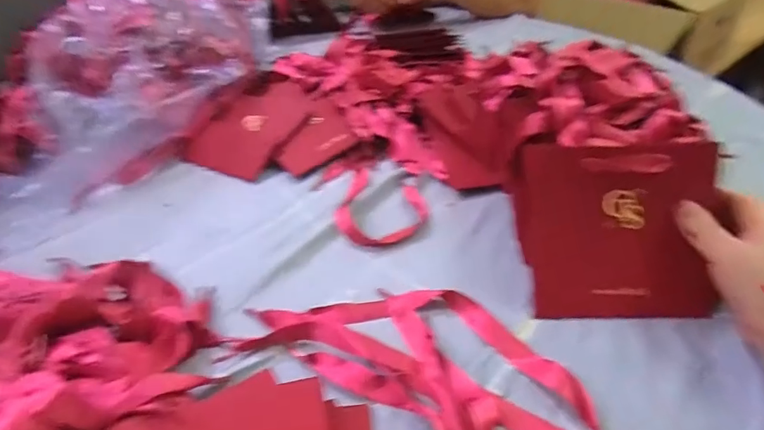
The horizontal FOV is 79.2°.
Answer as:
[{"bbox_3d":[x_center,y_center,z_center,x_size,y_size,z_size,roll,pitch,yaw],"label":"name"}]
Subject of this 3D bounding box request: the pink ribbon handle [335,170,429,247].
[{"bbox_3d":[0.001,-0.020,0.500,0.094,0.021,0.128,-3,40,3],"label":"pink ribbon handle"}]

